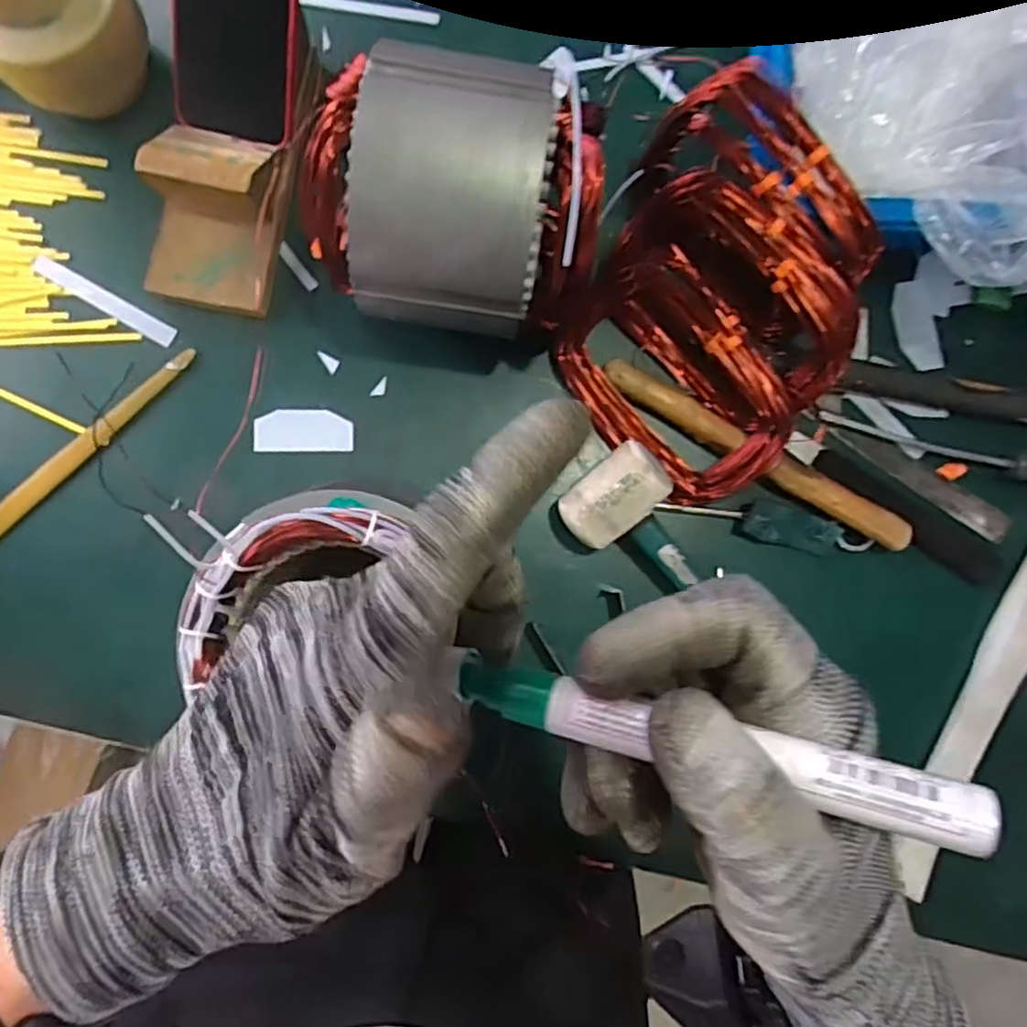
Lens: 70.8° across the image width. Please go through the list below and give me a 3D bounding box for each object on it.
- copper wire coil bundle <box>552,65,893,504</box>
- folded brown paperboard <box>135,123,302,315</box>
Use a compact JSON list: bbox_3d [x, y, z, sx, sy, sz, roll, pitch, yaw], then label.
[{"bbox_3d":[0.139,-0.146,0.498,0.182,0.089,0.250,26,86,-2],"label":"copper wire coil bundle"},{"bbox_3d":[-0.207,-0.204,0.493,0.088,0.056,0.115,14,86,-3],"label":"folded brown paperboard"}]

